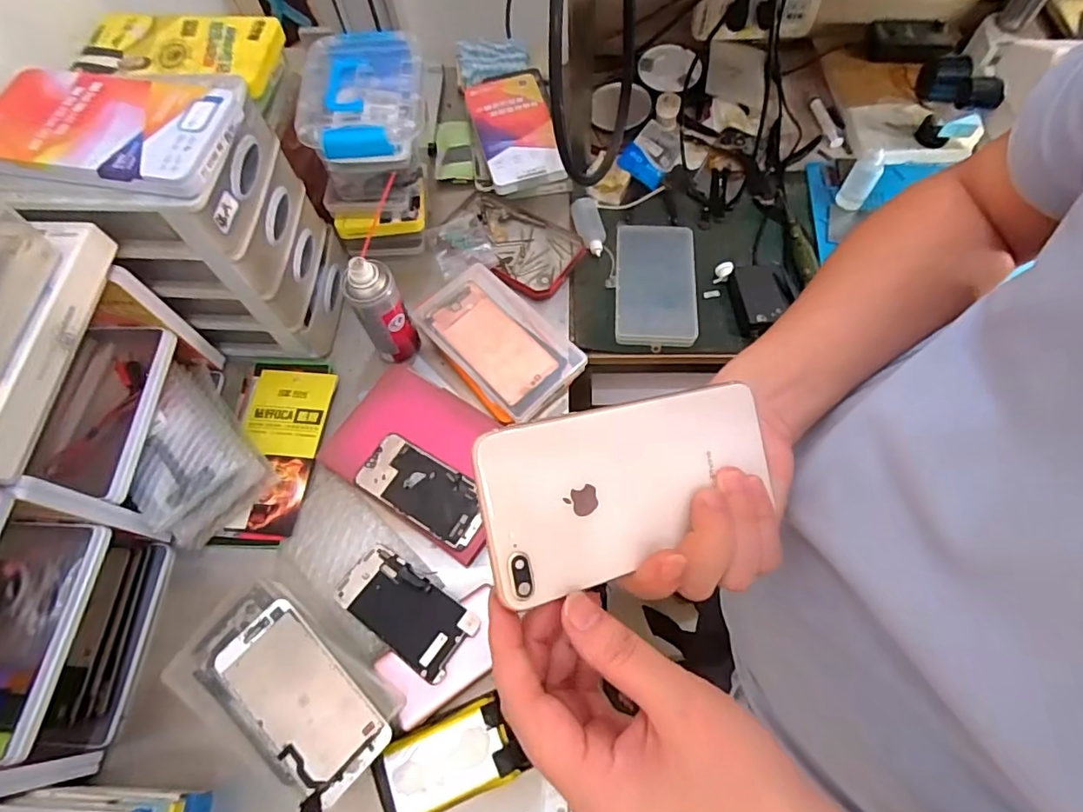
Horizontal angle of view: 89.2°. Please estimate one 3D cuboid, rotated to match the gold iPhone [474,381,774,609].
[{"bbox_3d":[0.044,0.036,0.258,0.150,0.006,0.075,-11,89,-25],"label":"gold iPhone"}]

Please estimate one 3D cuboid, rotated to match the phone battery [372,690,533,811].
[{"bbox_3d":[-0.080,0.300,0.463,0.116,0.013,0.065,-23,73,-11],"label":"phone battery"}]

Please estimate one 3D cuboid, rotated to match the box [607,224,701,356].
[{"bbox_3d":[0.145,-0.157,0.701,0.105,0.020,0.174,4,66,5],"label":"box"}]

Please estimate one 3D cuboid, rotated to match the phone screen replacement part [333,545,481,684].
[{"bbox_3d":[-0.131,0.189,0.519,0.140,0.011,0.068,27,62,24],"label":"phone screen replacement part"}]

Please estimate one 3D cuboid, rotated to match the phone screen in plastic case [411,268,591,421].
[{"bbox_3d":[-0.049,-0.073,0.635,0.112,0.034,0.188,-41,70,-14],"label":"phone screen in plastic case"}]

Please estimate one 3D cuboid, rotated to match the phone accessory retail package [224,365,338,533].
[{"bbox_3d":[-0.290,0.043,0.606,0.088,0.010,0.186,1,66,4],"label":"phone accessory retail package"}]

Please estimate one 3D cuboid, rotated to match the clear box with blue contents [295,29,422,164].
[{"bbox_3d":[-0.193,-0.337,0.605,0.124,0.046,0.168,-5,66,1],"label":"clear box with blue contents"}]

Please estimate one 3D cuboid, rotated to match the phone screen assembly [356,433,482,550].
[{"bbox_3d":[-0.123,0.087,0.571,0.144,0.008,0.067,30,71,15],"label":"phone screen assembly"}]

